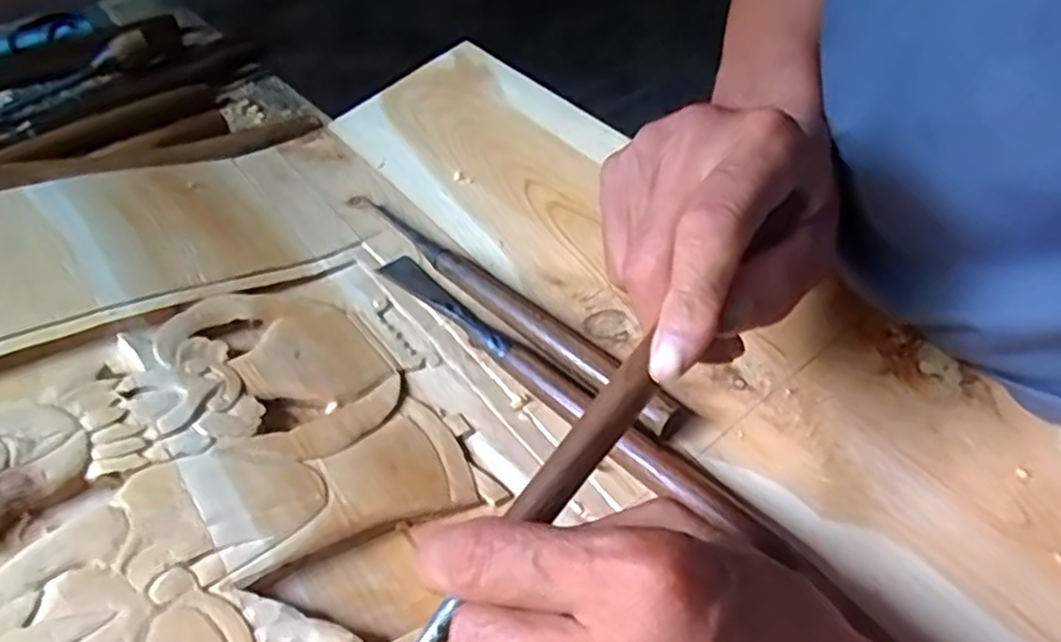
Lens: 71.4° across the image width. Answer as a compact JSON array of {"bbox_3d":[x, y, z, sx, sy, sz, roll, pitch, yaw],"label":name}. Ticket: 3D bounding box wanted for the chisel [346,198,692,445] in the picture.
[{"bbox_3d":[-0.022,-0.017,0.380,0.019,0.019,0.251,-36,54,-29],"label":"chisel"}]

